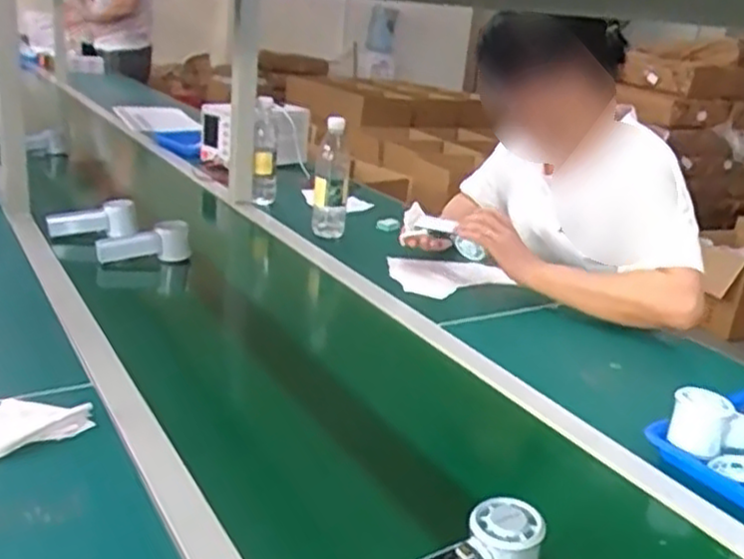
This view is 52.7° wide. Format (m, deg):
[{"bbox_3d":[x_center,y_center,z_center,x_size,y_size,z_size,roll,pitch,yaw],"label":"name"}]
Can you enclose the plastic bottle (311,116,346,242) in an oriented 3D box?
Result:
[{"bbox_3d":[-0.081,-0.189,1.462,0.070,0.229,0.064,6,20,0],"label":"plastic bottle"}]

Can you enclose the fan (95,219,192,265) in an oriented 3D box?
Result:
[{"bbox_3d":[-0.378,-0.060,1.246,0.154,0.062,0.060,-5,23,-27],"label":"fan"}]

